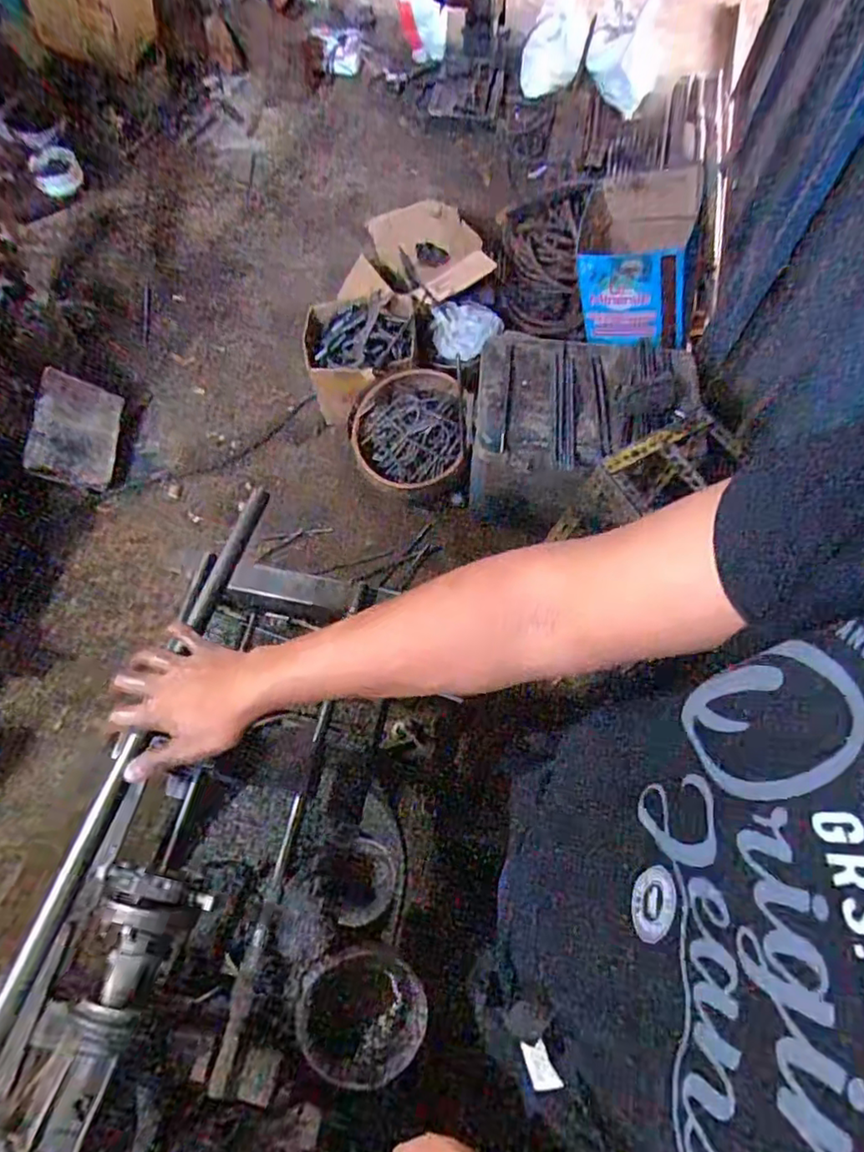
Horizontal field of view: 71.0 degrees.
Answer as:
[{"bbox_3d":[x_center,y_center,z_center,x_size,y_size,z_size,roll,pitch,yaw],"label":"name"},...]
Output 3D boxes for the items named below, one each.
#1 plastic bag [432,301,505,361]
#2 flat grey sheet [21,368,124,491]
[{"bbox_3d":[0.095,-0.657,1.648,0.193,0.063,0.209,0,66,0],"label":"plastic bag"},{"bbox_3d":[-0.951,-0.390,1.624,0.194,0.020,0.291,13,69,-35],"label":"flat grey sheet"}]

